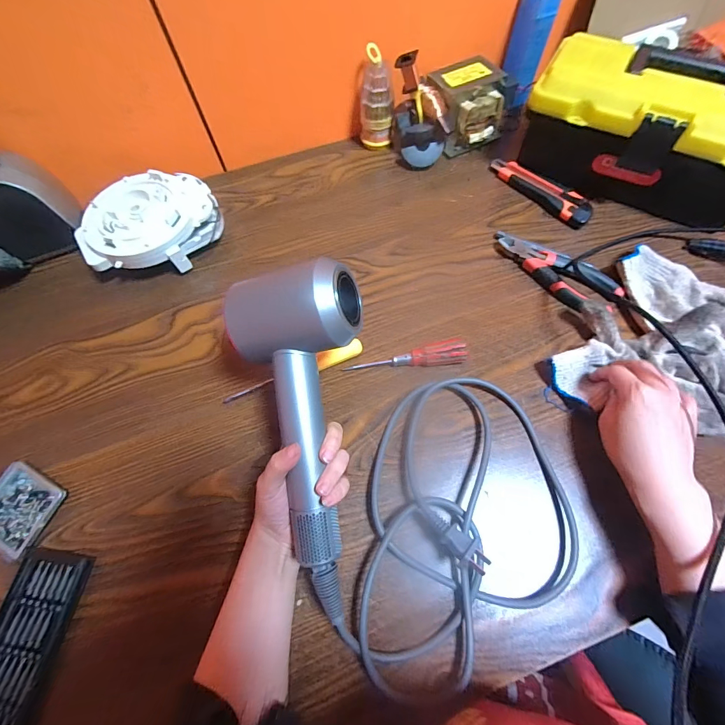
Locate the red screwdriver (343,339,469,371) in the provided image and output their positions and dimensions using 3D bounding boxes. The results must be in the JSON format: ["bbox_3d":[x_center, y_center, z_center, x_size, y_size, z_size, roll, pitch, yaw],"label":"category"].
[{"bbox_3d":[0.051,-0.004,0.405,0.134,0.019,0.029,-8,66,-1],"label":"red screwdriver"}]

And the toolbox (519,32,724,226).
[{"bbox_3d":[0.360,-0.291,0.450,0.281,0.120,0.126,25,70,13],"label":"toolbox"}]

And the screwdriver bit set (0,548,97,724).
[{"bbox_3d":[-0.301,0.257,0.313,0.064,0.021,0.158,7,66,6],"label":"screwdriver bit set"}]

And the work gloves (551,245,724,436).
[{"bbox_3d":[0.358,0.007,0.365,0.259,0.046,0.219,39,73,18],"label":"work gloves"}]

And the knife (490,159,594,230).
[{"bbox_3d":[0.245,-0.242,0.495,0.158,0.015,0.037,41,74,18],"label":"knife"}]

